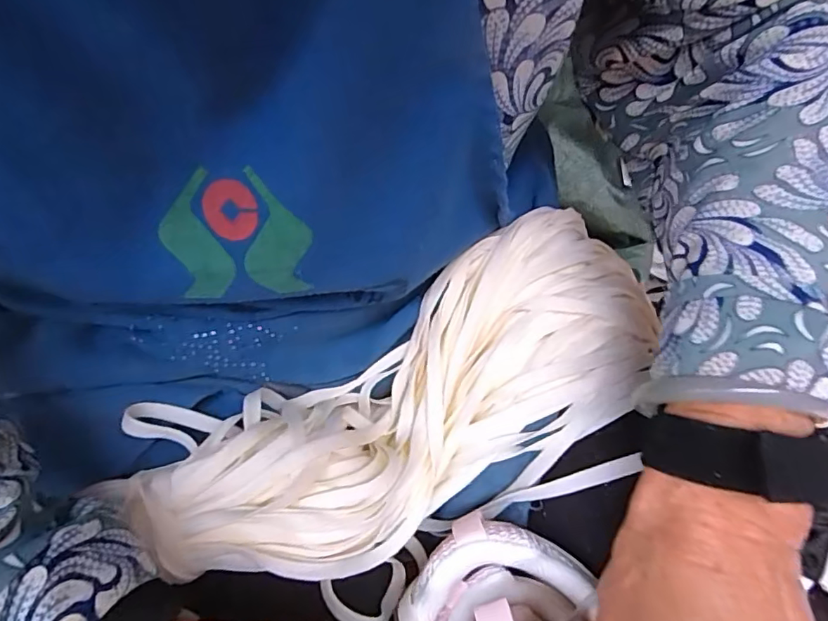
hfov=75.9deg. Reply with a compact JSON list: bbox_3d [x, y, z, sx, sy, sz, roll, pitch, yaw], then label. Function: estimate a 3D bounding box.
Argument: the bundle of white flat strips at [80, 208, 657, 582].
[{"bbox_3d":[0.000,0.050,0.285,0.304,0.076,0.111,-22,53,-14],"label":"bundle of white flat strips"}]

